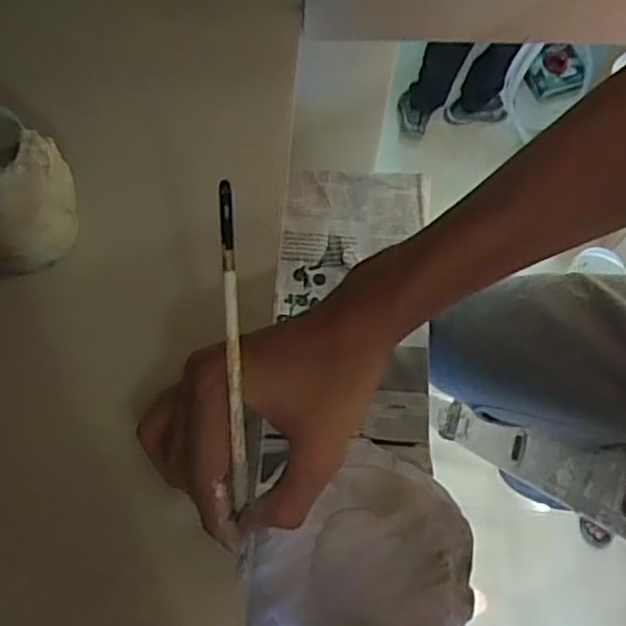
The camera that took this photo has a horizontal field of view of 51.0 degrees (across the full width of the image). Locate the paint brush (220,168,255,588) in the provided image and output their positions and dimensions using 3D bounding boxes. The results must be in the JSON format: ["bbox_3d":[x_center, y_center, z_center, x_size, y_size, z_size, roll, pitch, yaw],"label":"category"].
[{"bbox_3d":[-0.033,0.042,0.286,0.008,0.197,0.004,-1,25,-2],"label":"paint brush"}]

